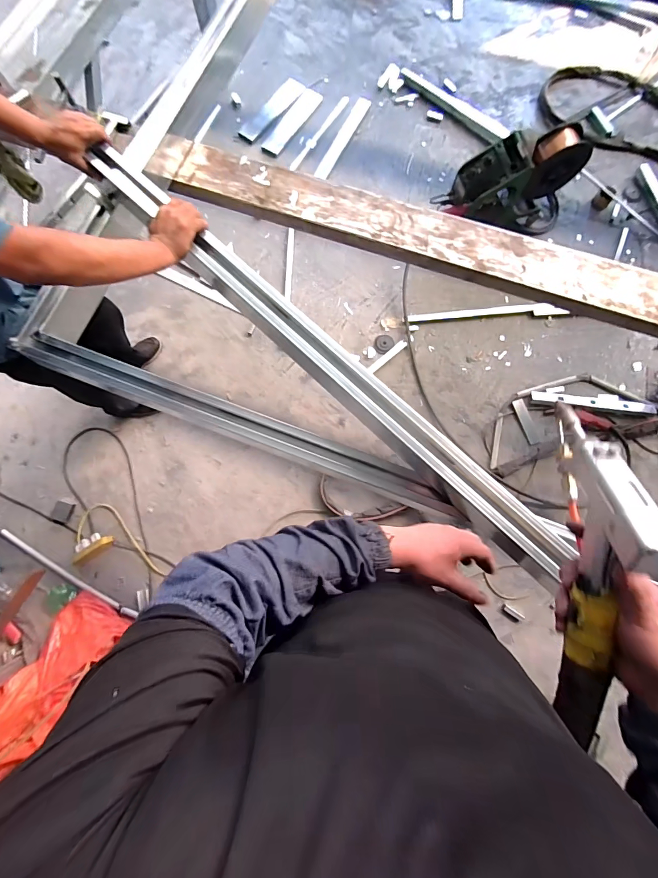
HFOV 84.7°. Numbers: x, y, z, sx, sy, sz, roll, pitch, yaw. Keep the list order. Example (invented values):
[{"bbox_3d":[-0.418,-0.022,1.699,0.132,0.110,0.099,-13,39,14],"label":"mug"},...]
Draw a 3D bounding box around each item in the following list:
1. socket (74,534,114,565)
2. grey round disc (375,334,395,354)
[{"bbox_3d":[-0.956,0.427,1.450,0.155,0.033,0.079,-34,80,-7],"label":"socket"},{"bbox_3d":[0.250,-0.432,1.643,0.090,0.018,0.088,0,78,0],"label":"grey round disc"}]

